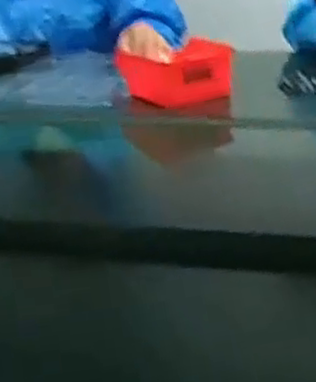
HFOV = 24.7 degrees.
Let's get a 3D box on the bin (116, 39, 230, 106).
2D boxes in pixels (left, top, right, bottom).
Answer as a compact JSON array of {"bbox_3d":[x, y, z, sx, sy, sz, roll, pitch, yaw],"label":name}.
[{"bbox_3d":[0.018,-0.170,0.998,0.125,0.067,0.134,-13,26,-20],"label":"bin"}]

